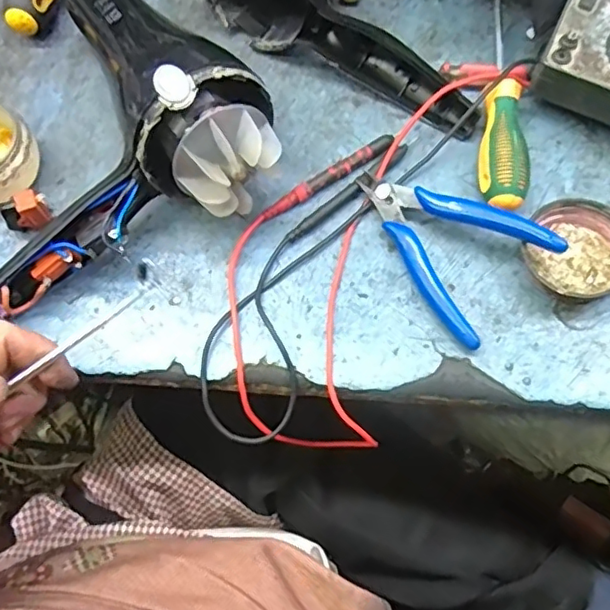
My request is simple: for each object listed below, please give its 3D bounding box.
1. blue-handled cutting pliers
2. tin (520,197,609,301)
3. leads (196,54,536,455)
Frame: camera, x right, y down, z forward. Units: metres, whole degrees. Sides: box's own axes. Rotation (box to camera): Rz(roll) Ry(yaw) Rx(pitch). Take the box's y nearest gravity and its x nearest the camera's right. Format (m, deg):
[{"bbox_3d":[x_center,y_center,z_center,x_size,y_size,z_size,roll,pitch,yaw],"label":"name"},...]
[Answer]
[{"bbox_3d":[0.082,-0.042,0.357,0.075,0.029,0.116,-43,74,-13],"label":"blue-handled cutting pliers"},{"bbox_3d":[0.163,-0.032,0.356,0.060,0.020,0.059,-1,70,2],"label":"tin"},{"bbox_3d":[0.031,-0.053,0.360,0.121,0.035,0.290,24,72,10],"label":"leads"}]

